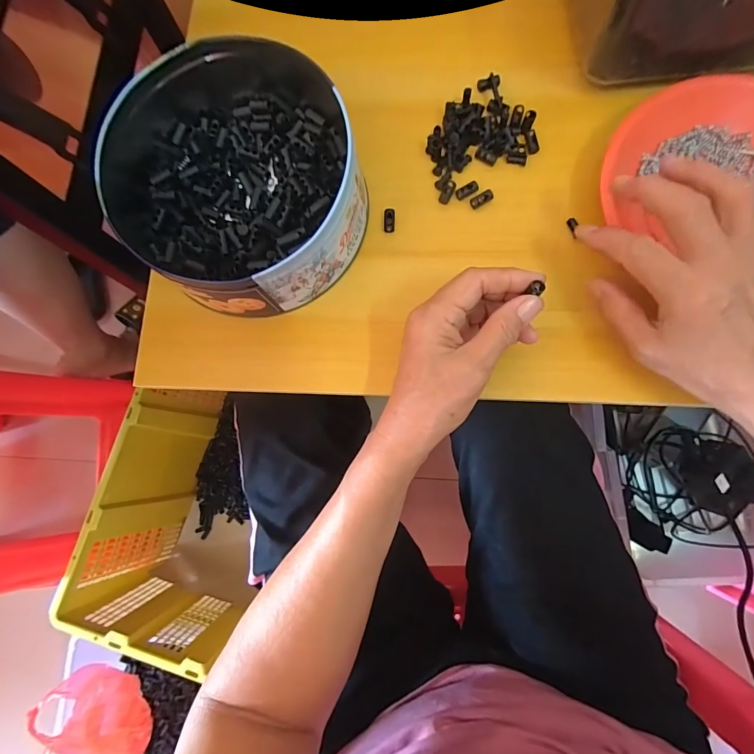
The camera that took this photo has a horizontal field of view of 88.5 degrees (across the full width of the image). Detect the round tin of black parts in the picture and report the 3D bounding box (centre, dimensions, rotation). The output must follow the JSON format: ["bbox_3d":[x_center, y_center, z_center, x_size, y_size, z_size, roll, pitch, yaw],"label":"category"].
[{"bbox_3d":[-0.108,-0.161,0.302,0.202,0.073,0.203,0,85,3],"label":"round tin of black parts"}]

